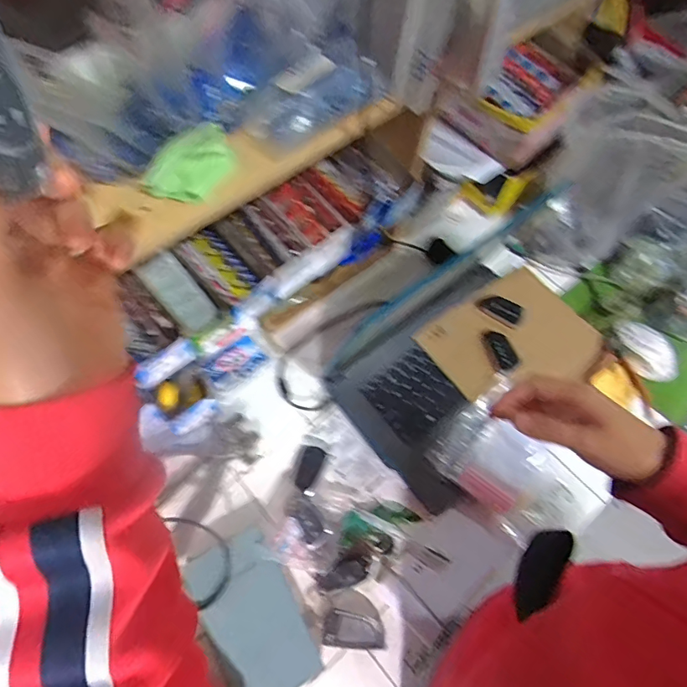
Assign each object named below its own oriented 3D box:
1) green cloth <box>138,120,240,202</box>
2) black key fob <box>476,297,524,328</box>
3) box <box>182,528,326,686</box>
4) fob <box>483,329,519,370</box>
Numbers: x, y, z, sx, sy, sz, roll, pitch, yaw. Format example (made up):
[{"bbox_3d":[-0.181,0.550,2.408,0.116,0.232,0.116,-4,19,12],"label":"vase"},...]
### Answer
[{"bbox_3d":[-0.142,-0.162,0.430,0.052,0.034,0.083,40,71,18],"label":"green cloth"},{"bbox_3d":[0.241,-0.054,0.724,0.066,0.008,0.040,28,68,13],"label":"black key fob"},{"bbox_3d":[-0.103,0.309,0.538,0.093,0.026,0.172,-30,67,-13],"label":"box"},{"bbox_3d":[0.229,0.007,0.685,0.032,0.004,0.063,-18,65,-8],"label":"fob"}]

